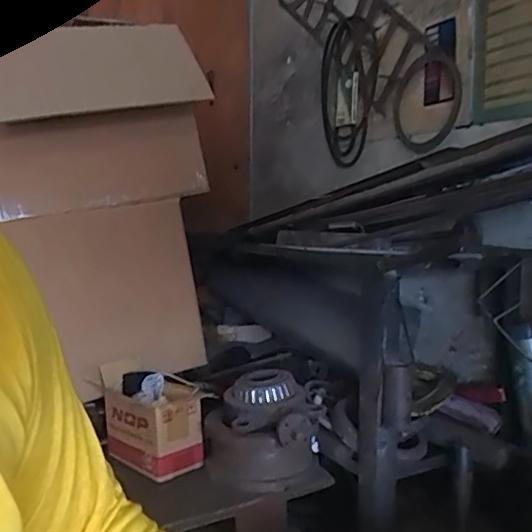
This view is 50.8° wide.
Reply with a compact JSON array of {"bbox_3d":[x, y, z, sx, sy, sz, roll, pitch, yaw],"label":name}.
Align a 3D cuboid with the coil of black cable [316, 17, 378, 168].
[{"bbox_3d":[0.231,-0.506,1.653,0.041,0.403,0.305,-3,6,-20],"label":"coil of black cable"}]

